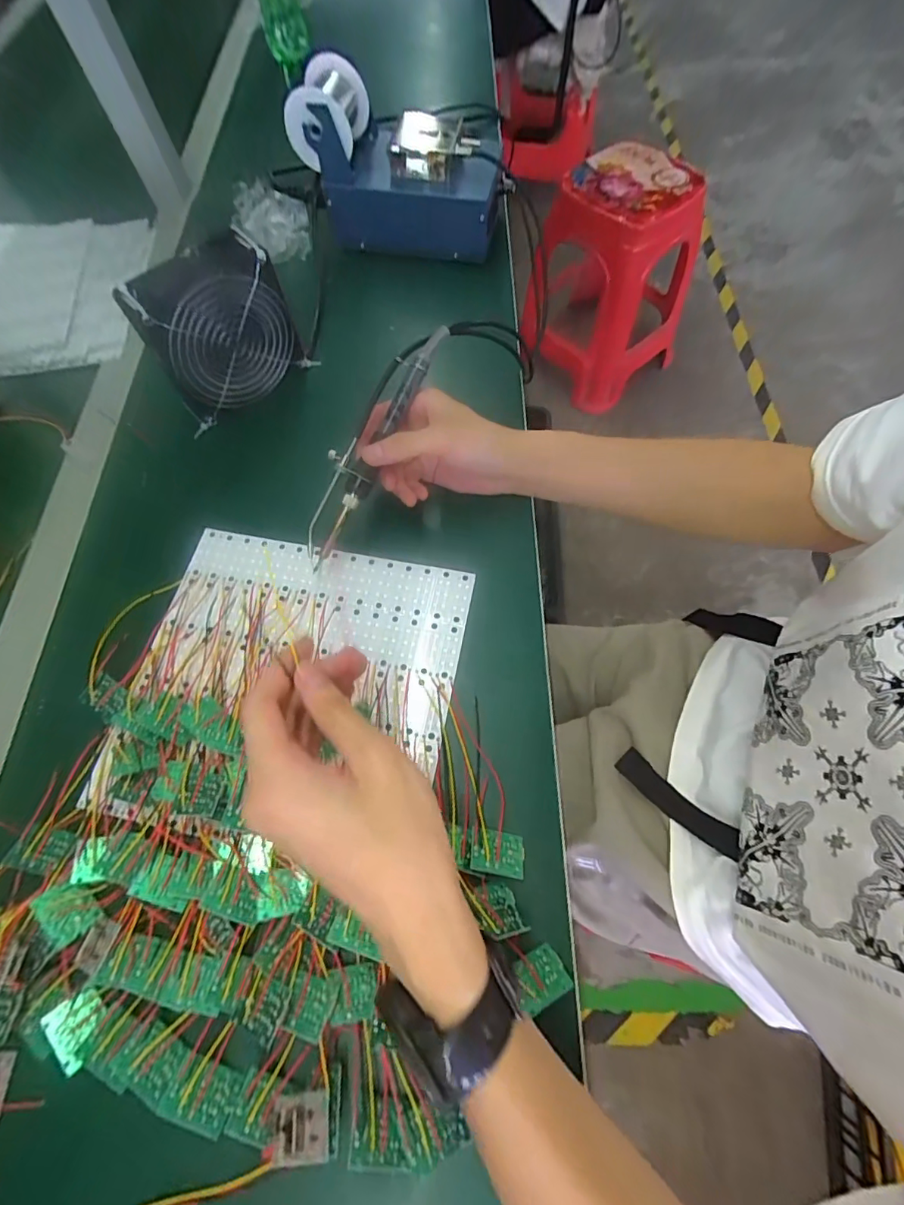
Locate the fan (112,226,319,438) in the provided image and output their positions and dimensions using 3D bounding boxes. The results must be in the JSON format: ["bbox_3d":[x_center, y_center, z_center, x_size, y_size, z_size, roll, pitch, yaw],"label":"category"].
[{"bbox_3d":[-0.197,-0.234,0.434,0.127,0.125,0.044,-37,70,-13],"label":"fan"}]

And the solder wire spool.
[{"bbox_3d":[-0.121,-0.482,0.481,0.065,0.063,0.077,15,67,6],"label":"solder wire spool"}]

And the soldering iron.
[{"bbox_3d":[-0.065,-0.125,0.390,0.035,0.027,0.209,29,92,12],"label":"soldering iron"}]

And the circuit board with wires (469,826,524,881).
[{"bbox_3d":[0.030,0.160,0.316,0.035,0.004,0.026,15,45,-7],"label":"circuit board with wires"}]

